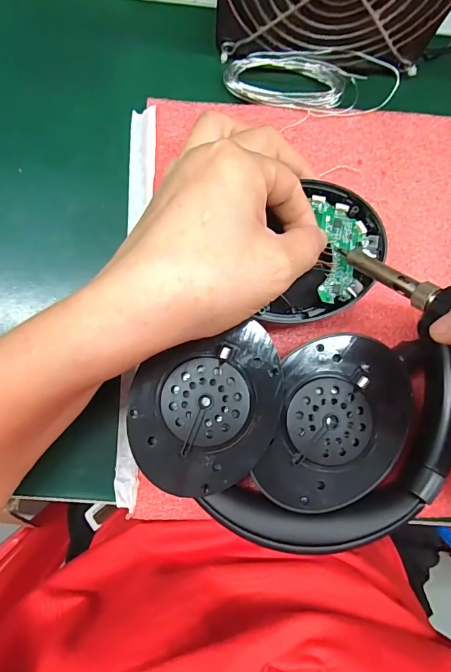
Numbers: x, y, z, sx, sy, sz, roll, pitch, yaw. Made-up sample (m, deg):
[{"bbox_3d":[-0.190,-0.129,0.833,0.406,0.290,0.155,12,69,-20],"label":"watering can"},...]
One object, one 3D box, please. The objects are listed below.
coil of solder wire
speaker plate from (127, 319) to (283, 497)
[{"bbox_3d":[0.050,-0.146,0.240,0.098,0.009,0.042,-1,86,-2],"label":"coil of solder wire"},{"bbox_3d":[-0.006,0.037,0.194,0.074,0.007,0.066,-19,85,-5],"label":"speaker plate"}]

